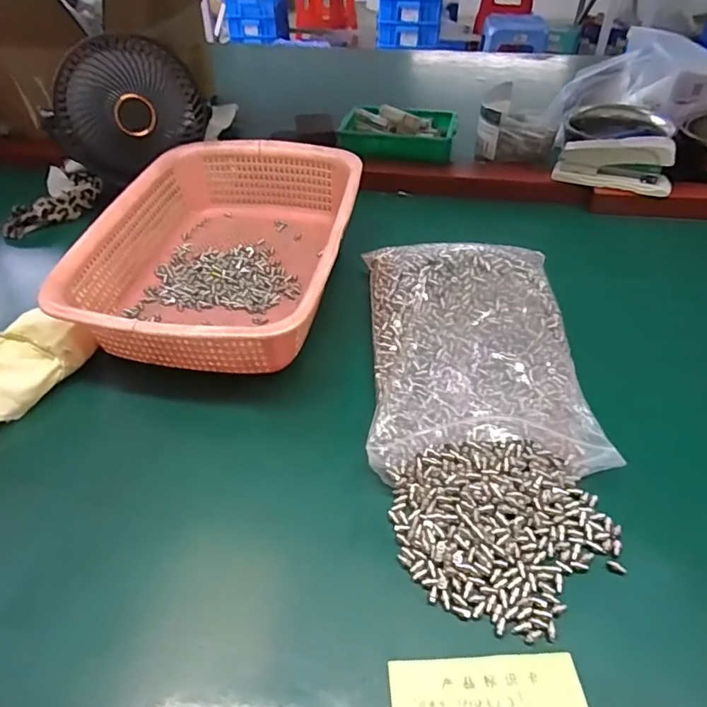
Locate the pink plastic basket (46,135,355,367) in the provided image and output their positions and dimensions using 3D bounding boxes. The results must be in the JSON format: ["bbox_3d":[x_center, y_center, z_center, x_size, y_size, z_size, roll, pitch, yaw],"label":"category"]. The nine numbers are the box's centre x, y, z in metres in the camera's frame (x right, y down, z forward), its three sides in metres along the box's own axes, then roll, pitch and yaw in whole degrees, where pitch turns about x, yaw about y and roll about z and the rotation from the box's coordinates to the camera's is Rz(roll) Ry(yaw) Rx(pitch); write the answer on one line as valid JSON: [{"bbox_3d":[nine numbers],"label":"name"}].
[{"bbox_3d":[-0.115,-0.096,0.504,0.221,0.077,0.298,6,46,9],"label":"pink plastic basket"}]

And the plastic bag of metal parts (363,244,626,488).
[{"bbox_3d":[0.092,-0.013,0.421,0.163,0.039,0.226,-3,46,1],"label":"plastic bag of metal parts"}]

